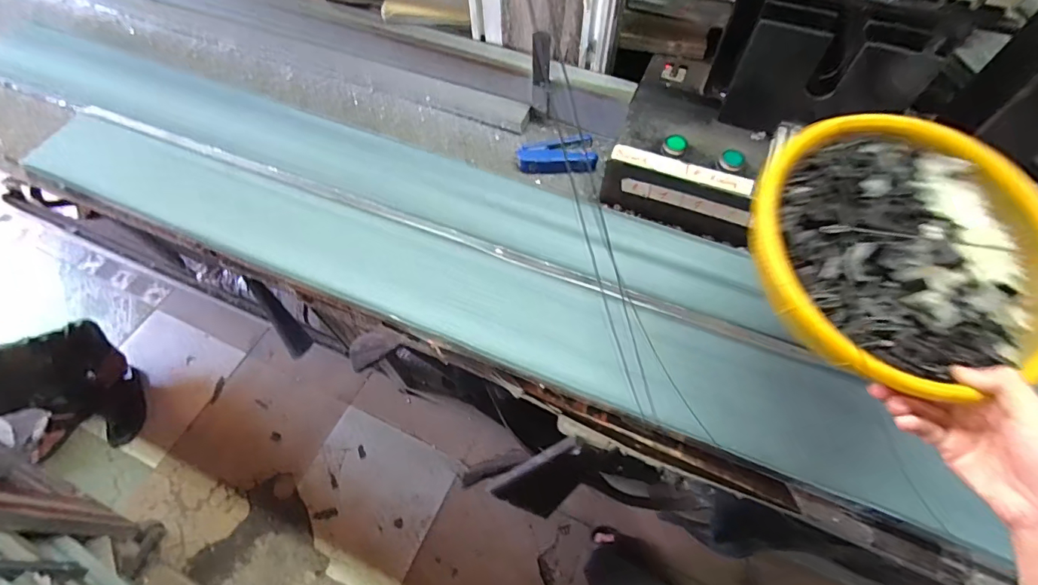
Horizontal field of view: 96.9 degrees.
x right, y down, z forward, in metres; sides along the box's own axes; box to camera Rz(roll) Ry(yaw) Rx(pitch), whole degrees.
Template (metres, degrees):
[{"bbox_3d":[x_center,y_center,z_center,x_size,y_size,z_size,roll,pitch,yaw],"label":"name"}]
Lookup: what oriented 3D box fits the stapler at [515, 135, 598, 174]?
[{"bbox_3d":[0.055,-0.203,0.667,0.111,0.033,0.059,-2,60,0],"label":"stapler"}]

